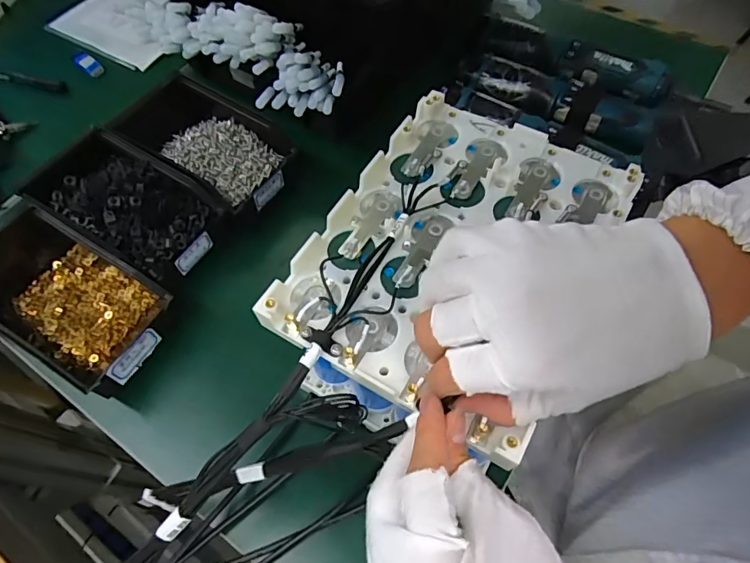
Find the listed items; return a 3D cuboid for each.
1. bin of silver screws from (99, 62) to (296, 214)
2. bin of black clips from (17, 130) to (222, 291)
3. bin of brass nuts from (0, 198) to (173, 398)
[{"bbox_3d":[-0.188,-0.148,0.516,0.194,0.069,0.115,30,66,18],"label":"bin of silver screws"},{"bbox_3d":[-0.249,-0.072,0.477,0.179,0.066,0.098,28,65,17],"label":"bin of black clips"},{"bbox_3d":[-0.296,0.010,0.439,0.217,0.068,0.104,27,65,16],"label":"bin of brass nuts"}]

